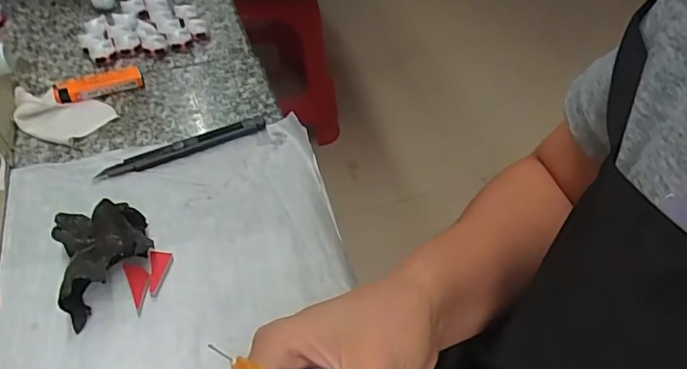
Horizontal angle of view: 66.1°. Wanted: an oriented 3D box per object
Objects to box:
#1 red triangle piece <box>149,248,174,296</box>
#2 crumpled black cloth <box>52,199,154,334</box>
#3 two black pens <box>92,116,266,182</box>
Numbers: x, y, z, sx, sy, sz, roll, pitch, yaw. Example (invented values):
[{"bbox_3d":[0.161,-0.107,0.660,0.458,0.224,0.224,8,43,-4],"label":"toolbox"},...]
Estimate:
[{"bbox_3d":[-0.129,0.061,0.372,0.015,0.009,0.033,-8,49,-11],"label":"red triangle piece"},{"bbox_3d":[-0.165,0.043,0.365,0.057,0.035,0.089,-16,51,-17],"label":"crumpled black cloth"},{"bbox_3d":[-0.136,-0.031,0.446,0.143,0.010,0.015,-20,52,-20],"label":"two black pens"}]

